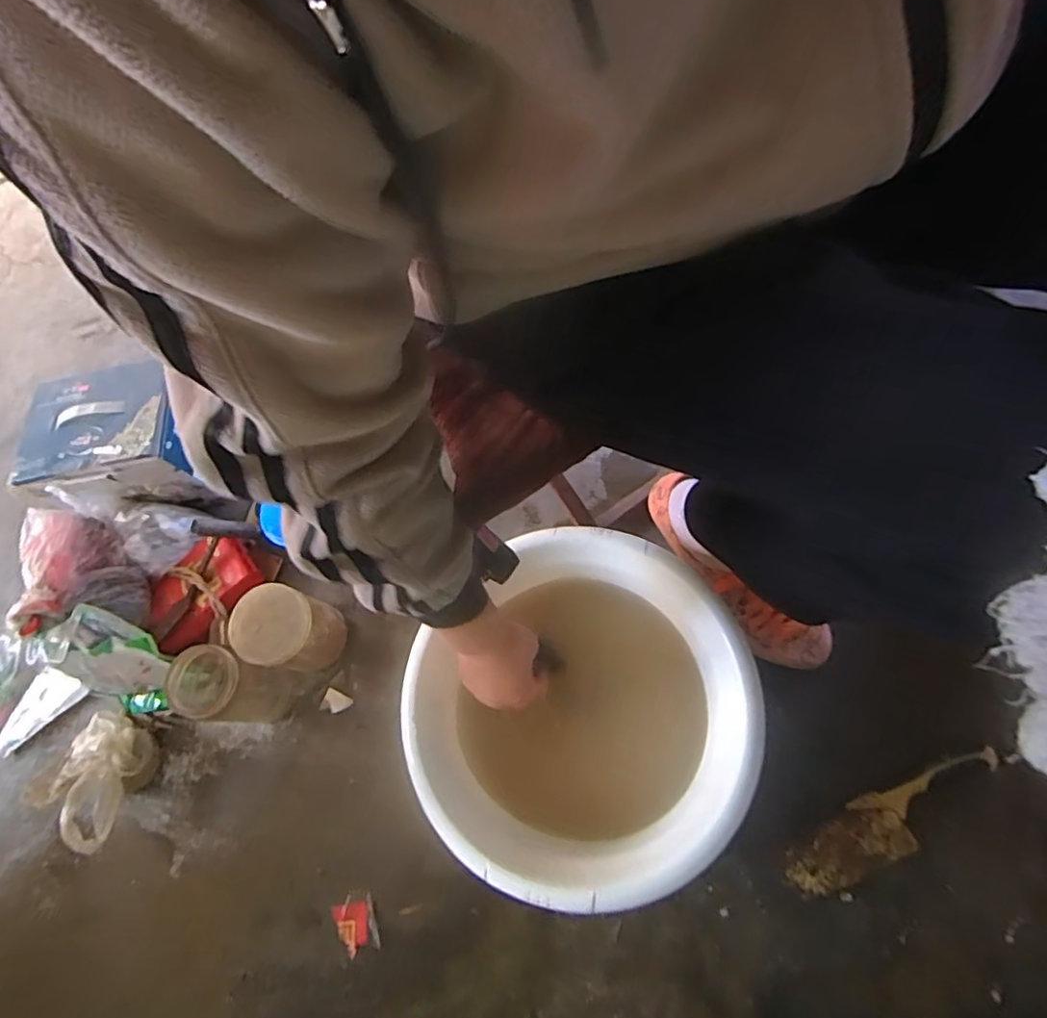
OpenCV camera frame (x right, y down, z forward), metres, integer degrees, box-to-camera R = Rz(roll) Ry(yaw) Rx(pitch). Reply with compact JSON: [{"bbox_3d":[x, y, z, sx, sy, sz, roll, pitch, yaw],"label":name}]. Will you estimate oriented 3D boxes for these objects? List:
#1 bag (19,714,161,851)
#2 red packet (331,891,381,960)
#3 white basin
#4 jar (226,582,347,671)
[{"bbox_3d":[-0.502,0.305,0.669,0.113,0.082,0.132,17,69,16],"label":"bag"},{"bbox_3d":[-0.176,0.435,0.601,0.042,0.007,0.051,-23,68,-3],"label":"red packet"},{"bbox_3d":[0.055,0.199,0.576,0.307,0.171,0.292,-1,69,3],"label":"white basin"},{"bbox_3d":[-0.270,0.142,0.669,0.088,0.117,0.083,-2,68,6],"label":"jar"}]

